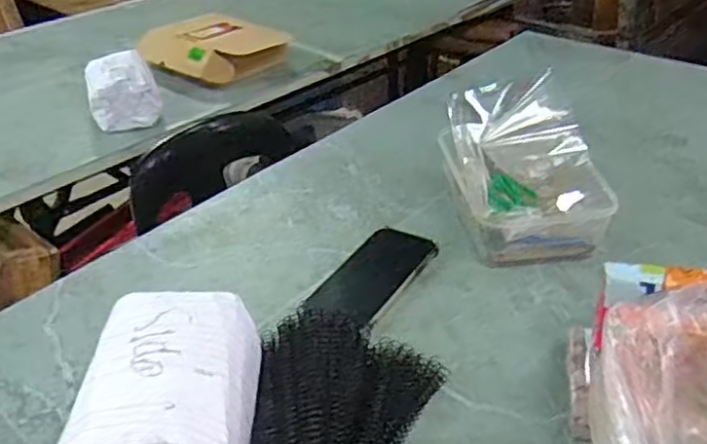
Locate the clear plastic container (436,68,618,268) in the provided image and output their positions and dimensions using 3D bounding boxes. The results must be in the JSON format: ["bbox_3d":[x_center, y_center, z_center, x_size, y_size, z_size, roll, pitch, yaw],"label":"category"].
[{"bbox_3d":[0.196,-0.057,0.811,0.161,0.104,0.239,-4,35,-1],"label":"clear plastic container"}]

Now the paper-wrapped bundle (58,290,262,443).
[{"bbox_3d":[-0.137,0.148,0.527,0.121,0.121,0.184,-2,35,3],"label":"paper-wrapped bundle"}]

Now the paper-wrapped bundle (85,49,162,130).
[{"bbox_3d":[-0.465,-0.260,1.382,0.134,0.113,0.190,-13,35,-14],"label":"paper-wrapped bundle"}]

